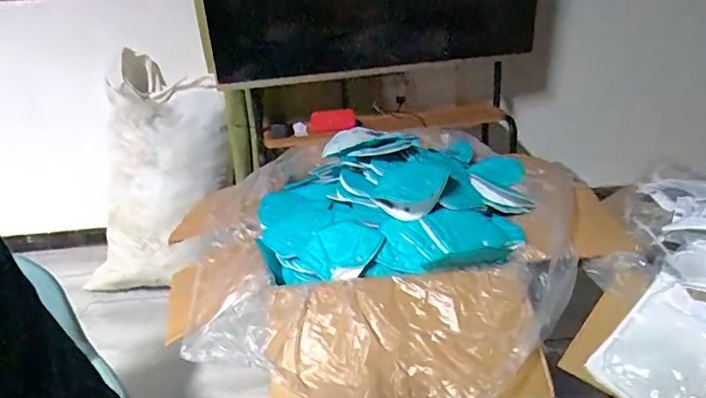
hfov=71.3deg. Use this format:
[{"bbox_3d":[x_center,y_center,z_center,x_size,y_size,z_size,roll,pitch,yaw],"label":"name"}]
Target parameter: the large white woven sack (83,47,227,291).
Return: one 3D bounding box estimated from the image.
[{"bbox_3d":[-0.631,-0.080,1.580,0.369,0.777,0.163,6,-5,21],"label":"large white woven sack"}]

